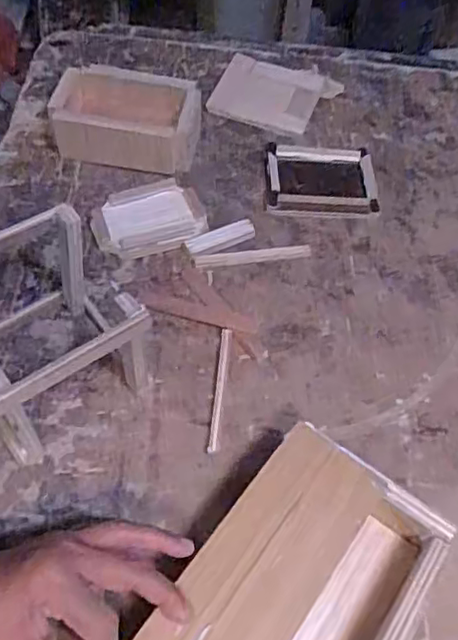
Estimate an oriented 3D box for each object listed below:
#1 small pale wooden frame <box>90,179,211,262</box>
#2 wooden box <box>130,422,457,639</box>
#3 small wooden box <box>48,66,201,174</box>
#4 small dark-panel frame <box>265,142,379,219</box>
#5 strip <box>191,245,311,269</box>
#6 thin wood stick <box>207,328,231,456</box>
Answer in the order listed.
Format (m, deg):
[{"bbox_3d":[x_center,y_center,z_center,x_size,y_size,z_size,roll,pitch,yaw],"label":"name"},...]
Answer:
[{"bbox_3d":[-0.081,-0.103,0.616,0.111,0.018,0.081,-11,59,-11],"label":"small pale wooden frame"},{"bbox_3d":[0.043,0.194,0.407,0.136,0.053,0.213,33,61,16],"label":"wooden box"},{"bbox_3d":[-0.112,-0.217,0.664,0.154,0.058,0.094,5,57,-1],"label":"small wooden box"},{"bbox_3d":[0.101,-0.154,0.667,0.119,0.012,0.099,2,57,-4],"label":"small dark-panel frame"},{"bbox_3d":[0.023,-0.064,0.607,0.121,0.006,0.015,-8,59,-10],"label":"strip"},{"bbox_3d":[-0.008,0.058,0.522,0.009,0.005,0.114,7,57,0],"label":"thin wood stick"}]

